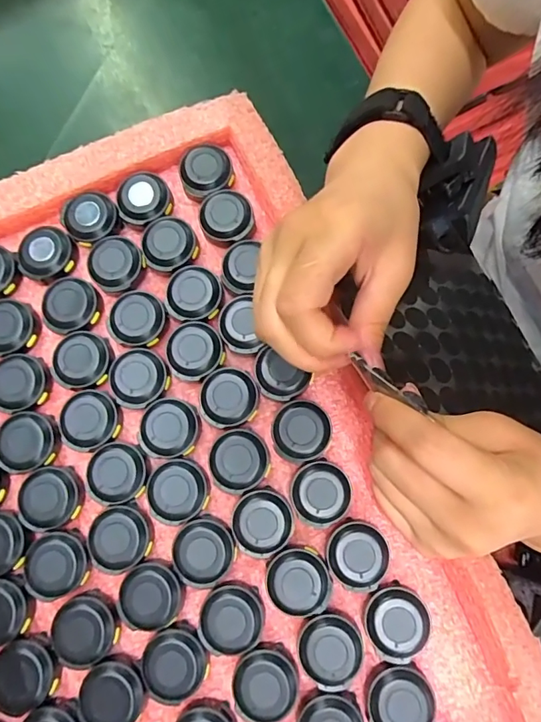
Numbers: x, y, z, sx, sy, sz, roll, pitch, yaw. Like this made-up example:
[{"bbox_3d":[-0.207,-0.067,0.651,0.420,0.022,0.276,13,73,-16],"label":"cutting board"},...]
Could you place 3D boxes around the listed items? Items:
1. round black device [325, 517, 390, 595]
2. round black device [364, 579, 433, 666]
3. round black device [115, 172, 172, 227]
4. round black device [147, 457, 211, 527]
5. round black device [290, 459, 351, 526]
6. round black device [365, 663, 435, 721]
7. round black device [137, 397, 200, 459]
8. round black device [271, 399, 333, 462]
[{"bbox_3d":[0.041,0.091,0.223,0.028,0.013,0.029,-1,78,3],"label":"round black device"},{"bbox_3d":[0.057,0.118,0.216,0.029,0.014,0.028,-1,78,3],"label":"round black device"},{"bbox_3d":[-0.070,-0.089,0.260,0.029,0.010,0.029,-1,78,3],"label":"round black device"},{"bbox_3d":[-0.045,0.064,0.231,0.028,0.012,0.029,-1,78,3],"label":"round black device"},{"bbox_3d":[0.024,0.064,0.229,0.029,0.012,0.029,-1,78,3],"label":"round black device"},{"bbox_3d":[0.056,0.149,0.206,0.028,0.008,0.029,-1,78,3],"label":"round black device"},{"bbox_3d":[-0.051,0.033,0.235,0.029,0.006,0.029,-1,78,3],"label":"round black device"},{"bbox_3d":[0.016,0.035,0.235,0.029,0.013,0.028,-1,78,3],"label":"round black device"}]

